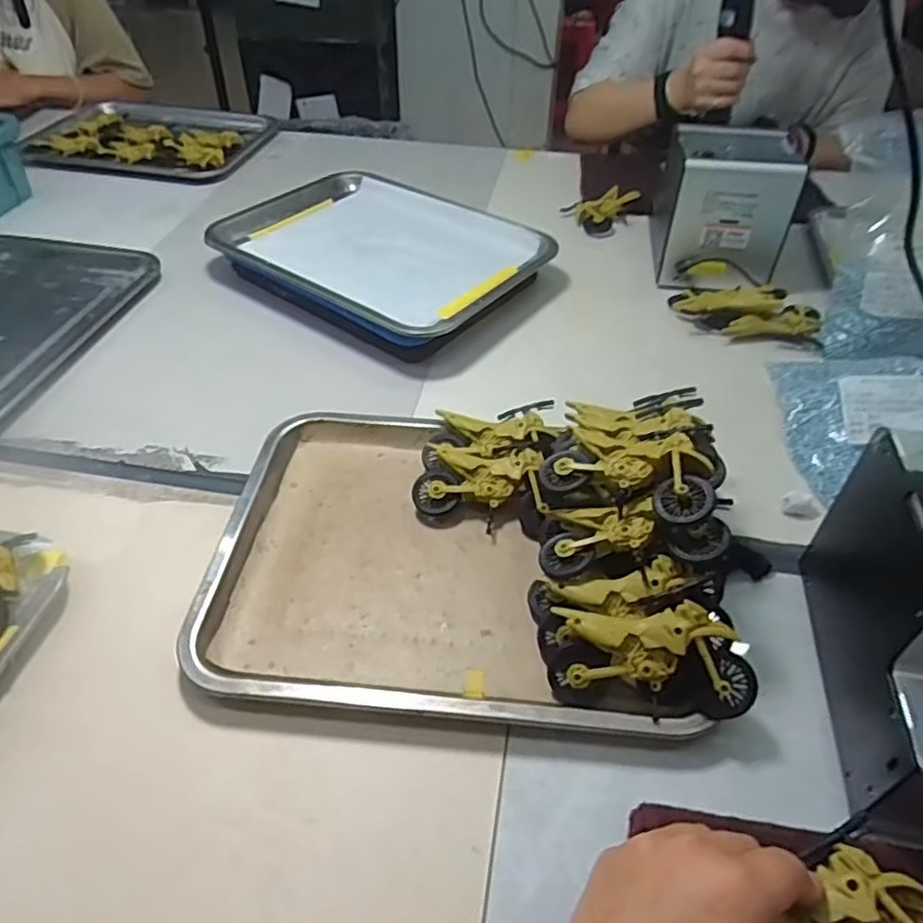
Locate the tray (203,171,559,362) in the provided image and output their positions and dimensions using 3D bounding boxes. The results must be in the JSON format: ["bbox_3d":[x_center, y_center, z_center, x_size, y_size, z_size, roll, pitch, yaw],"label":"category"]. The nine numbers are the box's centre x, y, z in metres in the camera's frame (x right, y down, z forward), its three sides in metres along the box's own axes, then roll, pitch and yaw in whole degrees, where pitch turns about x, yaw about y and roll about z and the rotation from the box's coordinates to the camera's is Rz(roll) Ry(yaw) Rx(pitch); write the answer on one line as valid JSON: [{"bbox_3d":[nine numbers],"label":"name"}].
[{"bbox_3d":[-0.086,-0.242,0.780,0.355,0.048,0.275,31,52,27],"label":"tray"}]

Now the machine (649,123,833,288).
[{"bbox_3d":[0.294,-0.283,0.745,0.121,0.135,0.125,4,45,3],"label":"machine"}]

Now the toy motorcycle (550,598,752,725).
[{"bbox_3d":[0.111,0.119,0.402,0.118,0.063,0.028,-3,2,16],"label":"toy motorcycle"}]

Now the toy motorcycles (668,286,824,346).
[{"bbox_3d":[0.303,-0.161,0.701,0.151,0.044,0.061,11,46,9],"label":"toy motorcycles"}]

